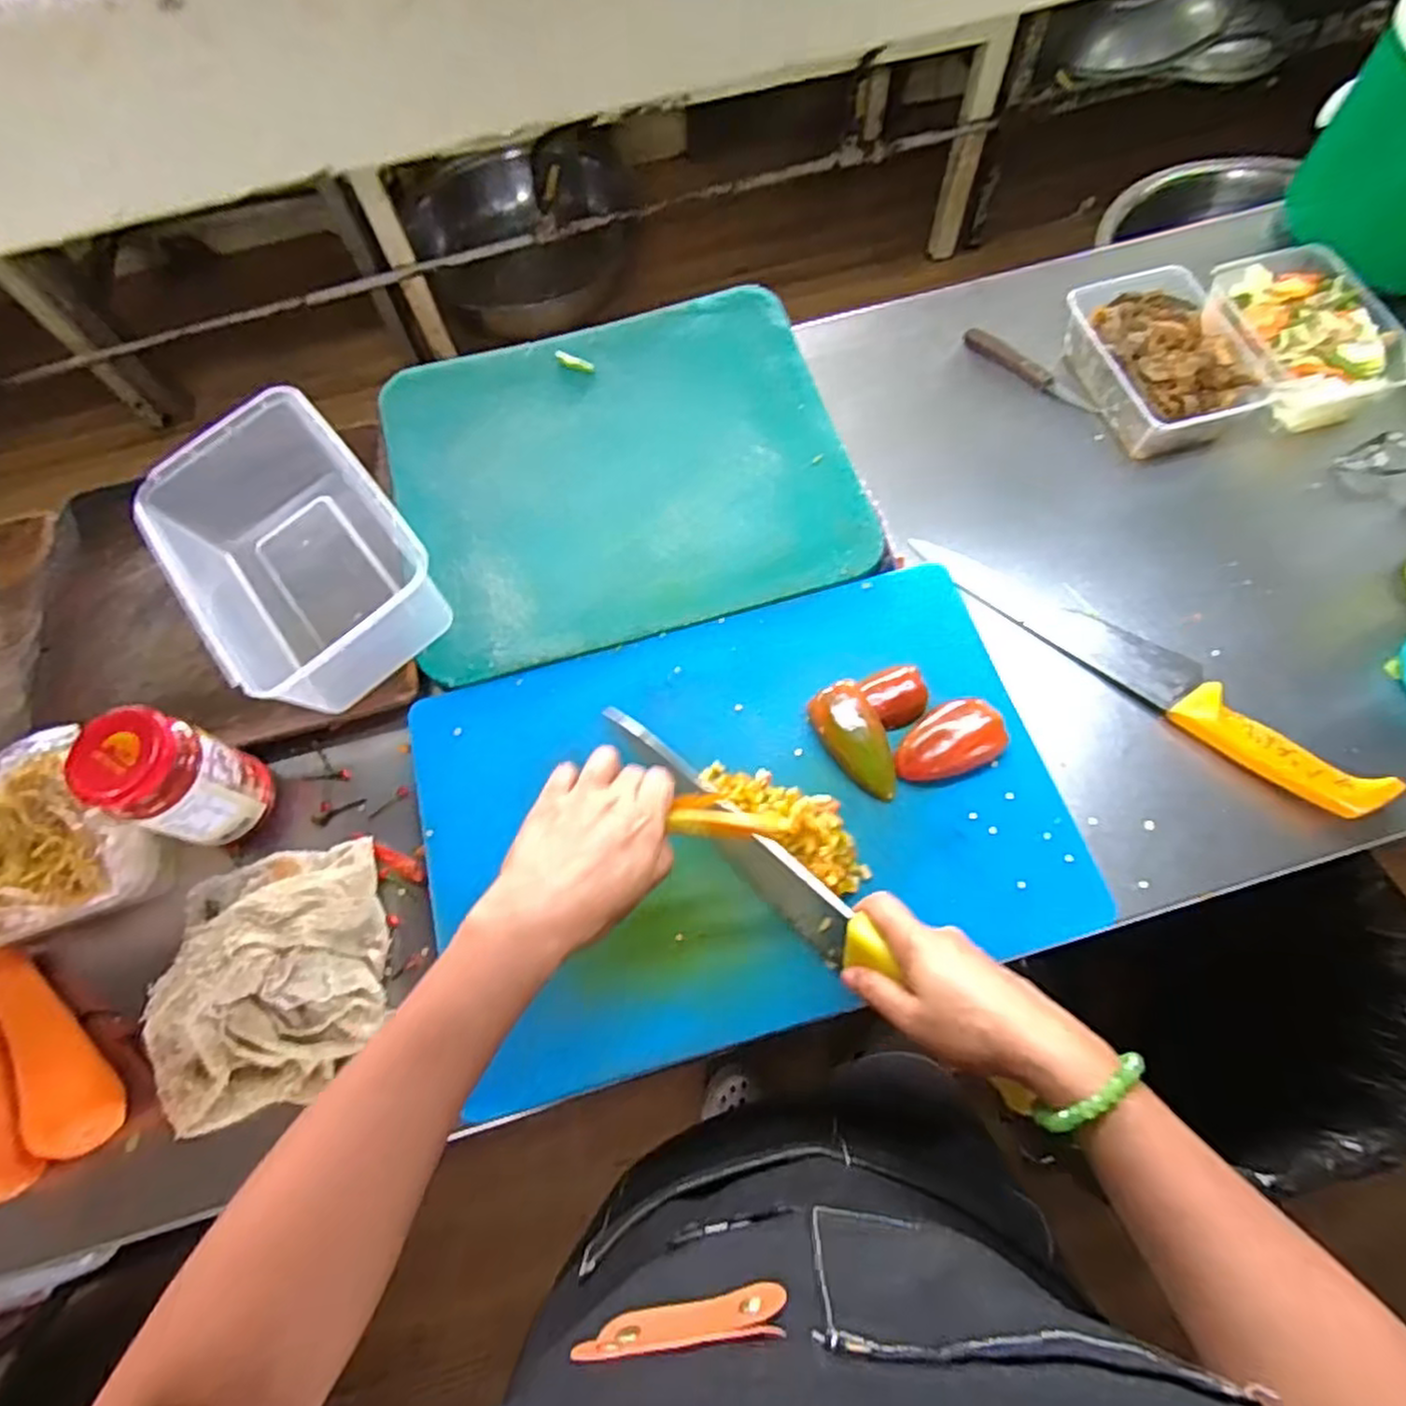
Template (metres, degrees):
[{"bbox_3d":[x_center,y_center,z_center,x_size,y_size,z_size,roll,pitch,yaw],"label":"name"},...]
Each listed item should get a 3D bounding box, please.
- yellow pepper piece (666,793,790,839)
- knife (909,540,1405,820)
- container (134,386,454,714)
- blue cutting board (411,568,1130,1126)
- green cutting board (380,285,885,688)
[{"bbox_3d":[0.017,0.070,0.441,0.067,0.019,0.021,7,61,-1],"label":"yellow pepper piece"},{"bbox_3d":[0.332,-0.034,0.565,0.361,0.017,0.051,40,74,17],"label":"knife"},{"bbox_3d":[-0.327,-0.116,0.580,0.157,0.100,0.252,-38,70,-13],"label":"container"},{"bbox_3d":[0.025,0.072,0.523,0.446,0.028,0.302,-16,68,-4],"label":"blue cutting board"},{"bbox_3d":[-0.074,-0.211,0.640,0.375,0.016,0.343,-15,69,-3],"label":"green cutting board"}]

